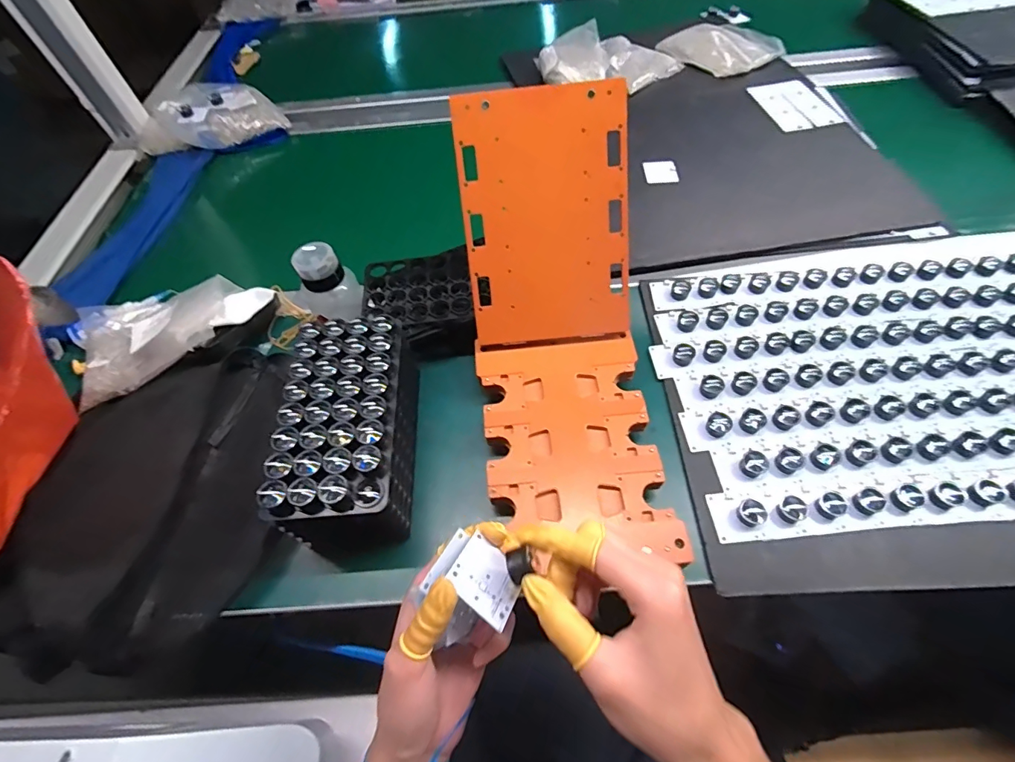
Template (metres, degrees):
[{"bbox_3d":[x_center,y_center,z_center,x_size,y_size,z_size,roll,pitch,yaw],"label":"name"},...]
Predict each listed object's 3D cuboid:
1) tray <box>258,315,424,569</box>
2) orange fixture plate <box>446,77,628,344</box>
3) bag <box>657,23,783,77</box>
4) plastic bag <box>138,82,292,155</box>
[{"bbox_3d":[-0.144,0.044,0.434,0.099,0.102,0.191,-3,57,3],"label":"tray"},{"bbox_3d":[0.040,-0.154,0.450,0.157,0.232,0.007,-5,20,1],"label":"orange fixture plate"},{"bbox_3d":[0.402,-0.636,0.858,0.158,0.027,0.187,-38,62,-18],"label":"bag"},{"bbox_3d":[-0.545,-0.481,0.838,0.266,0.060,0.162,-16,58,-5],"label":"plastic bag"}]

